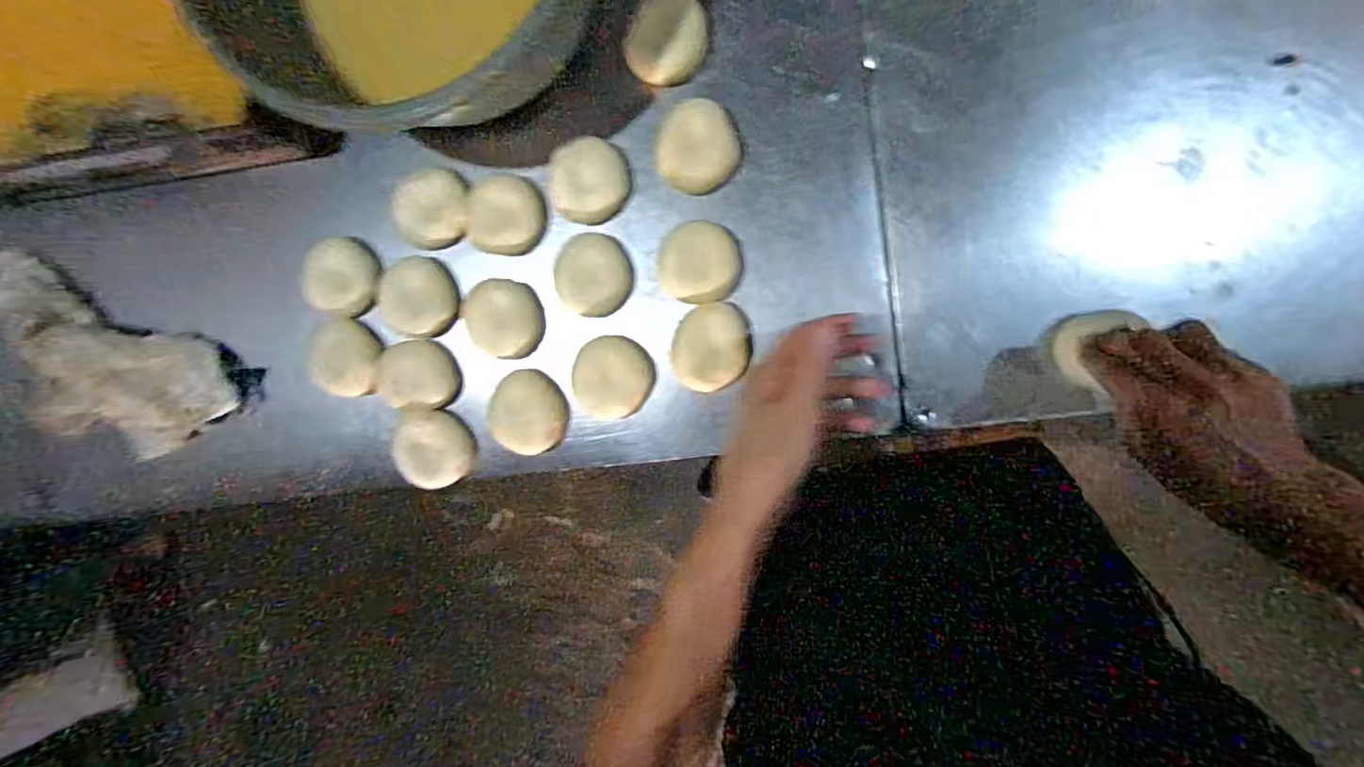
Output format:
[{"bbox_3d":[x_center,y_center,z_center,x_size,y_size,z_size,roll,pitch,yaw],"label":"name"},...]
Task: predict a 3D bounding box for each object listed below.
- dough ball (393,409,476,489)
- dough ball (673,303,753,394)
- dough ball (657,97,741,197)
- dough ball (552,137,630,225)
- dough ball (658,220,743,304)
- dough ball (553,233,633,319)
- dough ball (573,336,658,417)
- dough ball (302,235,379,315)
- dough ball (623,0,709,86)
[{"bbox_3d":[-0.208,0.056,0.485,0.065,0.016,0.064,1,97,8],"label":"dough ball"},{"bbox_3d":[0.022,-0.028,0.443,0.058,0.017,0.065,10,98,7],"label":"dough ball"},{"bbox_3d":[0.012,-0.174,0.430,0.058,0.026,0.059,1,97,8],"label":"dough ball"},{"bbox_3d":[-0.070,-0.154,0.441,0.052,0.022,0.058,-2,96,8],"label":"dough ball"},{"bbox_3d":[0.014,-0.089,0.432,0.059,0.021,0.056,1,97,8],"label":"dough ball"},{"bbox_3d":[-0.068,-0.083,0.445,0.057,0.025,0.062,1,97,8],"label":"dough ball"},{"bbox_3d":[-0.055,-0.004,0.460,0.060,0.016,0.064,1,97,8],"label":"dough ball"},{"bbox_3d":[-0.281,-0.085,0.475,0.057,0.026,0.064,-42,90,10],"label":"dough ball"},{"bbox_3d":[-0.011,-0.254,0.428,0.053,0.024,0.061,31,100,3],"label":"dough ball"}]

